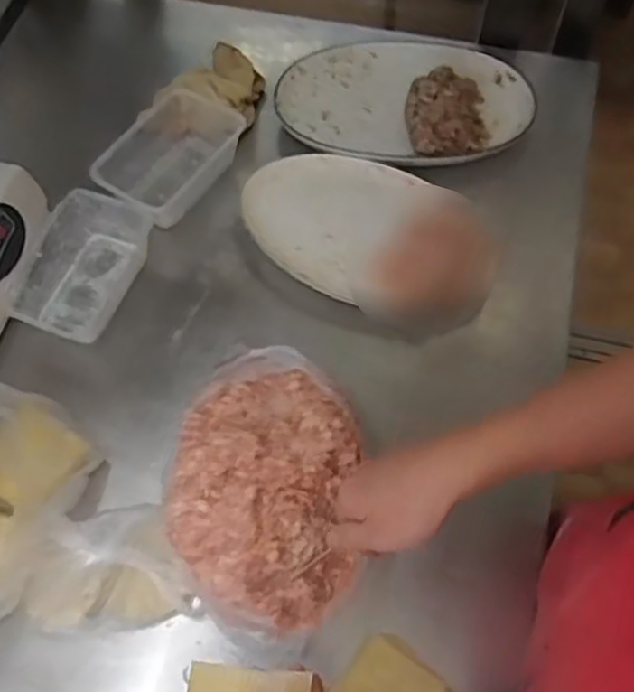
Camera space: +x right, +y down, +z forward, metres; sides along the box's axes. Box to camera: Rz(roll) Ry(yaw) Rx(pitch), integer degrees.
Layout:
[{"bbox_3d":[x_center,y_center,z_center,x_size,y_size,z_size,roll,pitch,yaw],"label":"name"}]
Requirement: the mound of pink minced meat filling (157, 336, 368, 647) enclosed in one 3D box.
[{"bbox_3d":[-0.046,0.120,0.623,0.157,0.081,0.253,-1,63,2],"label":"mound of pink minced meat filling"}]

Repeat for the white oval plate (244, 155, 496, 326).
[{"bbox_3d":[0.056,-0.132,0.802,0.290,0.023,0.176,24,66,13],"label":"white oval plate"}]

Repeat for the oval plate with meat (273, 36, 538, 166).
[{"bbox_3d":[0.109,-0.312,0.877,0.306,0.043,0.210,12,64,7],"label":"oval plate with meat"}]

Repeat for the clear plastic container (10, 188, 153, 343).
[{"bbox_3d":[-0.259,-0.085,0.783,0.097,0.059,0.168,22,66,12],"label":"clear plastic container"}]

